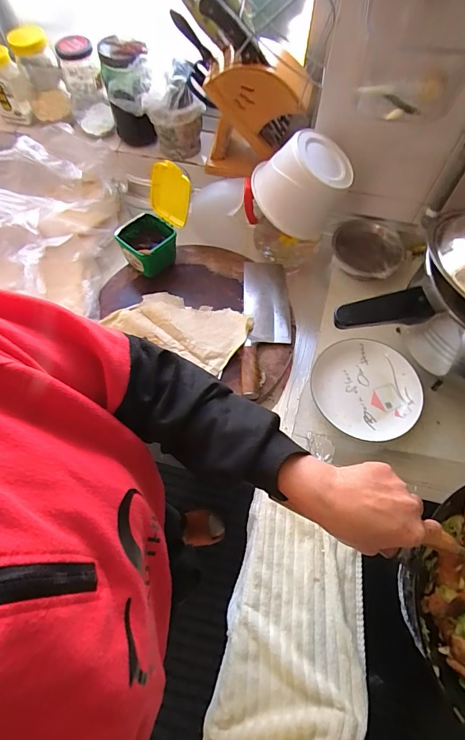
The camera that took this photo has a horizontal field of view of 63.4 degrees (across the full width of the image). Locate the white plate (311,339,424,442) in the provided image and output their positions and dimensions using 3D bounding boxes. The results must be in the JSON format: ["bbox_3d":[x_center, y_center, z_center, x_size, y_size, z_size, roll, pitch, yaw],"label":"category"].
[{"bbox_3d":[0.247,0.035,0.695,0.191,0.026,0.188,4,65,1],"label":"white plate"}]

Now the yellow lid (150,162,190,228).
[{"bbox_3d":[-0.120,-0.336,0.717,0.090,0.103,0.009,36,47,7],"label":"yellow lid"}]

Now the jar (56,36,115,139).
[{"bbox_3d":[-0.315,-0.600,0.804,0.085,0.161,0.085,-16,66,-8],"label":"jar"}]

